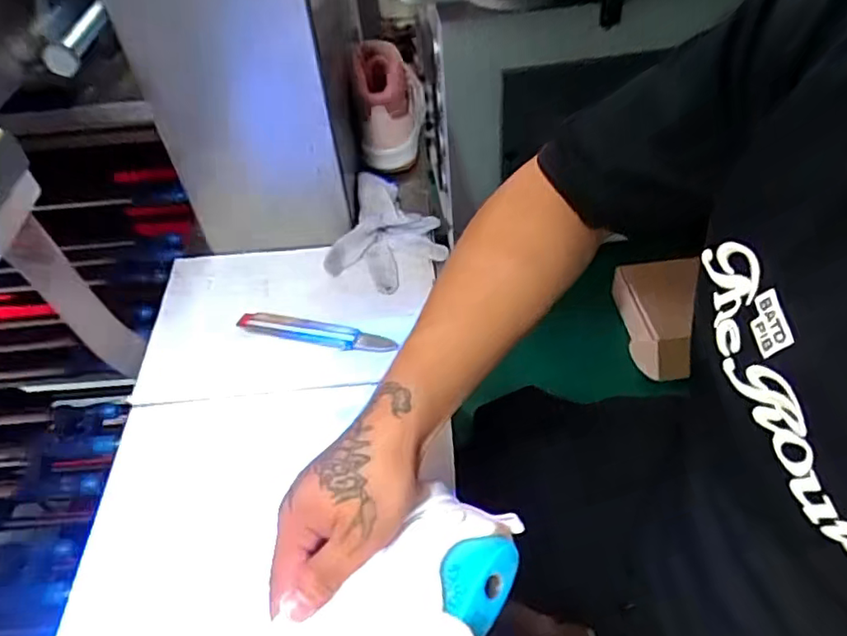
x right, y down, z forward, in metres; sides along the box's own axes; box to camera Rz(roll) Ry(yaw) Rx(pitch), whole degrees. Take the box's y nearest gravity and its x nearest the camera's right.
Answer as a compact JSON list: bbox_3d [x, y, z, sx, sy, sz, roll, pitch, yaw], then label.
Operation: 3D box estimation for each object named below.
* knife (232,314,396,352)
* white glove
[{"bbox_3d":[-0.108,0.016,0.600,0.166,0.009,0.028,8,50,11],"label":"knife"},{"bbox_3d":[-0.033,-0.103,0.687,0.122,0.029,0.170,10,50,12],"label":"white glove"}]

